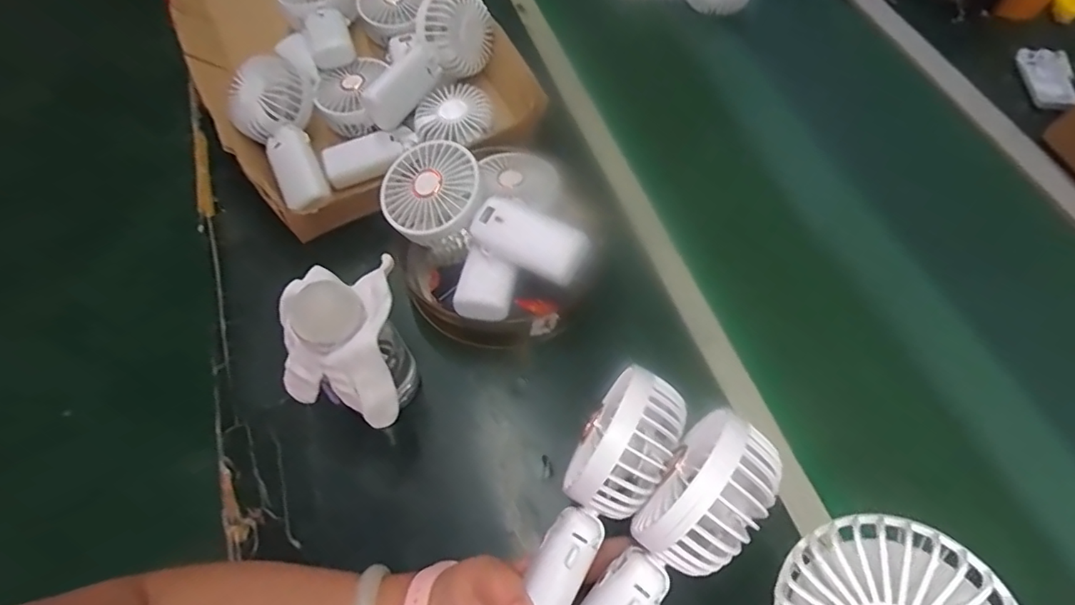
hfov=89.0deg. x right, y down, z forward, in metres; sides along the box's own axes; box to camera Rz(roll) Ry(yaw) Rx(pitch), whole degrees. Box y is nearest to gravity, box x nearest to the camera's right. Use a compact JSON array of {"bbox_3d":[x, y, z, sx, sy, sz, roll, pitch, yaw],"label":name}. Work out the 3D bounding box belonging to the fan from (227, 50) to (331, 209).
[{"bbox_3d":[-0.279,-0.184,0.591,0.086,0.158,0.060,-18,20,-10],"label":"fan"}]

